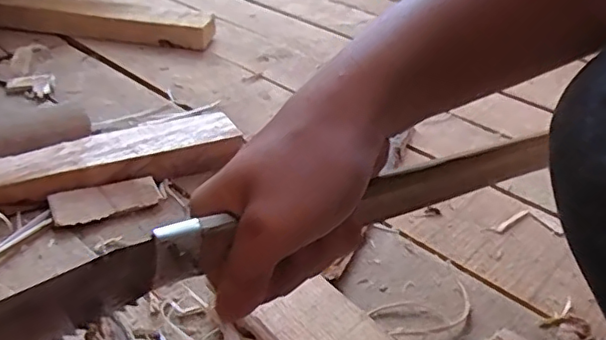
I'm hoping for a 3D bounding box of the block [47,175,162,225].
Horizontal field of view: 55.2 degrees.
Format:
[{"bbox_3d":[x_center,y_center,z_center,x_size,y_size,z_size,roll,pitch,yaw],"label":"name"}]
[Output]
[{"bbox_3d":[-0.151,0.023,0.446,0.079,0.006,0.030,-12,53,-26],"label":"block"}]

